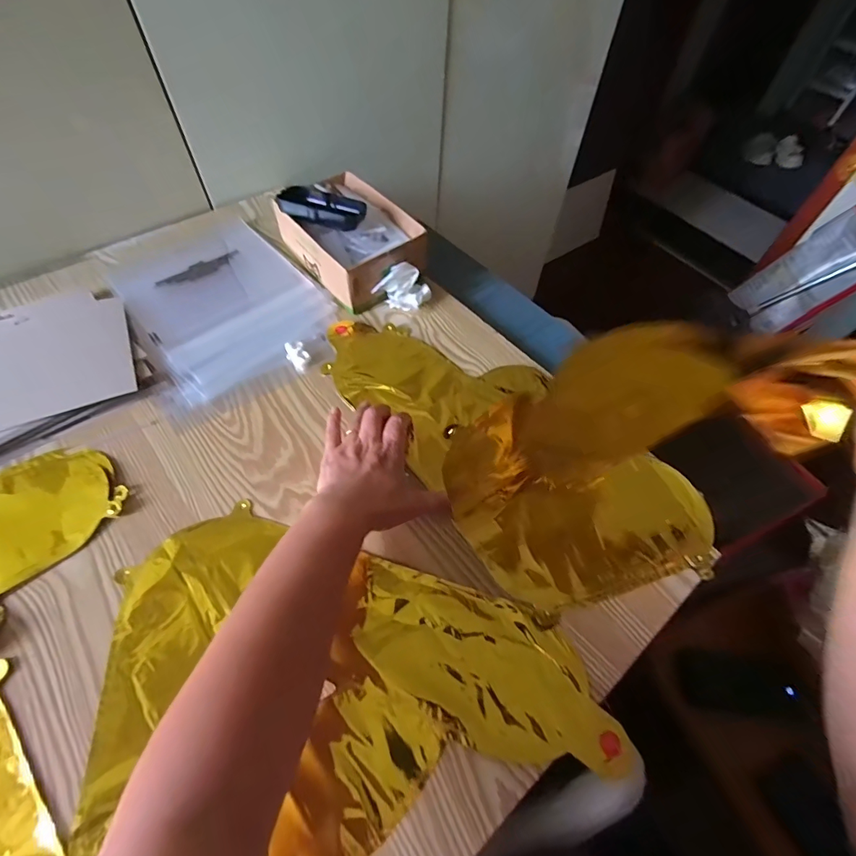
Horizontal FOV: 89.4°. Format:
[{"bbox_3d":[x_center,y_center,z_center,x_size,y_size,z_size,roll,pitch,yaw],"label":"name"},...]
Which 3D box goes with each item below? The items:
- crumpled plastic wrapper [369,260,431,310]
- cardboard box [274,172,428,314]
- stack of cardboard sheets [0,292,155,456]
[{"bbox_3d":[-0.030,-0.174,0.546,0.075,0.055,0.041,-20,61,-14],"label":"crumpled plastic wrapper"},{"bbox_3d":[-0.102,-0.251,0.580,0.134,0.067,0.193,-36,66,-21],"label":"cardboard box"},{"bbox_3d":[-0.441,-0.070,0.476,0.209,0.026,0.191,-35,65,-21],"label":"stack of cardboard sheets"}]

